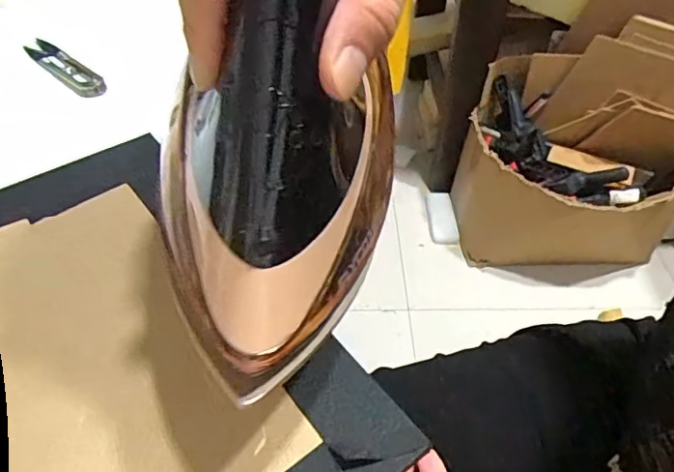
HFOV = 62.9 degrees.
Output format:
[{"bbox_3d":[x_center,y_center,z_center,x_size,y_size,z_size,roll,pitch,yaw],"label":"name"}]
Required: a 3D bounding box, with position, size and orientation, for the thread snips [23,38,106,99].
[{"bbox_3d":[-0.208,-0.129,0.418,0.103,0.014,0.020,37,55,26],"label":"thread snips"}]

